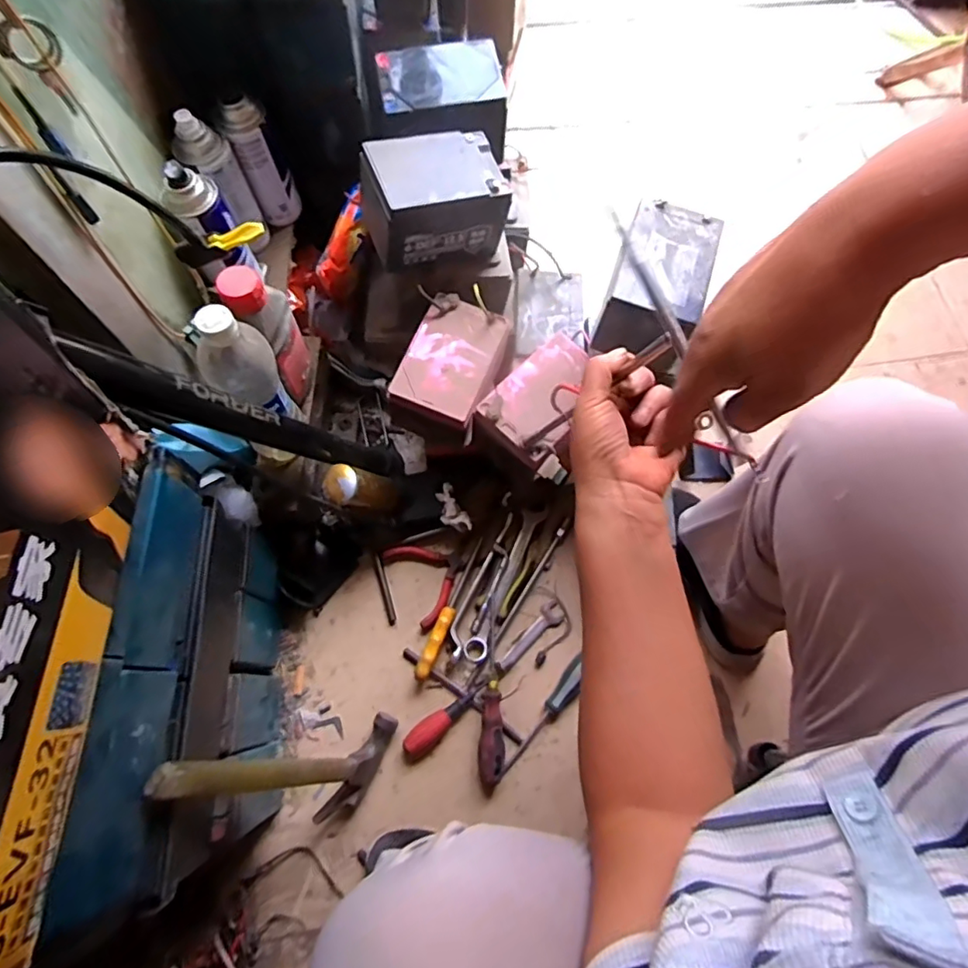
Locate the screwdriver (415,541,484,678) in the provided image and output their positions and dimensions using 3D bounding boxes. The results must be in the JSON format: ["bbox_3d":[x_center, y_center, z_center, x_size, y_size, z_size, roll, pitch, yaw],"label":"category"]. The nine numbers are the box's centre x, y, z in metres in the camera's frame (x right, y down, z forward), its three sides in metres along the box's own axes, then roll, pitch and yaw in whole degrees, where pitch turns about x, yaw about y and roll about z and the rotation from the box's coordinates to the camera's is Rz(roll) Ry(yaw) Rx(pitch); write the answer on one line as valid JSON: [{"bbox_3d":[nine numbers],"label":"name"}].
[{"bbox_3d":[-0.042,0.157,0.732,0.020,0.017,0.194,23,71,6],"label":"screwdriver"}]

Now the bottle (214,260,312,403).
[{"bbox_3d":[-0.227,-0.160,0.623,0.057,0.179,0.072,-28,74,-12],"label":"bottle"}]

